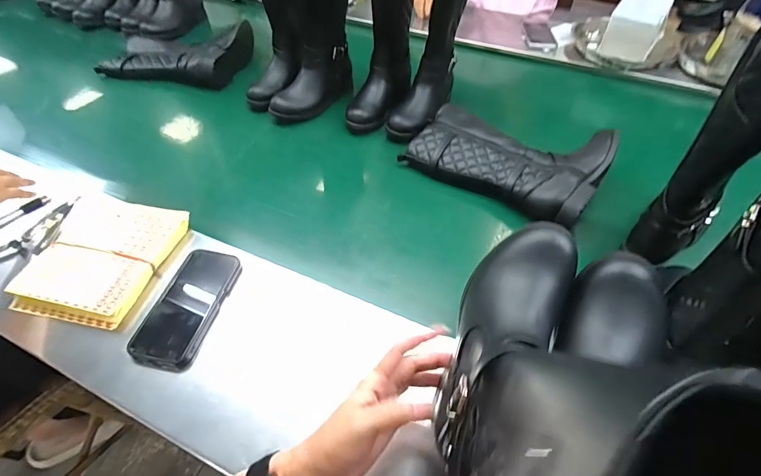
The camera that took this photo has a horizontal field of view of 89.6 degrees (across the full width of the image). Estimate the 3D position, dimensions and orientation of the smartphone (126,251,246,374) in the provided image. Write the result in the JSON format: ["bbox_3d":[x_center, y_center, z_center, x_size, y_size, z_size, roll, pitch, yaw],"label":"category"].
[{"bbox_3d":[-0.258,0.088,0.512,0.084,0.019,0.166,14,53,1],"label":"smartphone"}]

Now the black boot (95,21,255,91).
[{"bbox_3d":[-0.537,-0.485,1.015,0.344,0.097,0.208,8,51,7],"label":"black boot"}]

